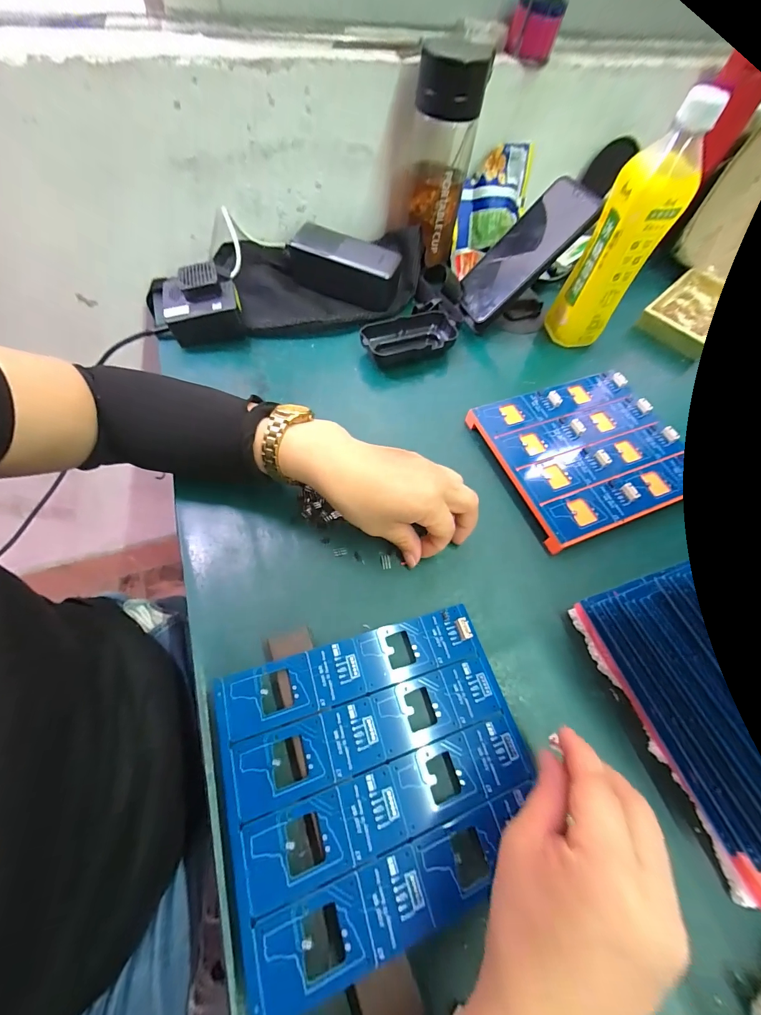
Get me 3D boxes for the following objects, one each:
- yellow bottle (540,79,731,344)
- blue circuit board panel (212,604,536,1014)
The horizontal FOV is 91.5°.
[{"bbox_3d":[0.244,-0.265,0.395,0.055,0.207,0.061,-15,64,-10],"label":"yellow bottle"},{"bbox_3d":[0.004,0.163,0.236,0.186,0.004,0.158,-11,62,-19],"label":"blue circuit board panel"}]

